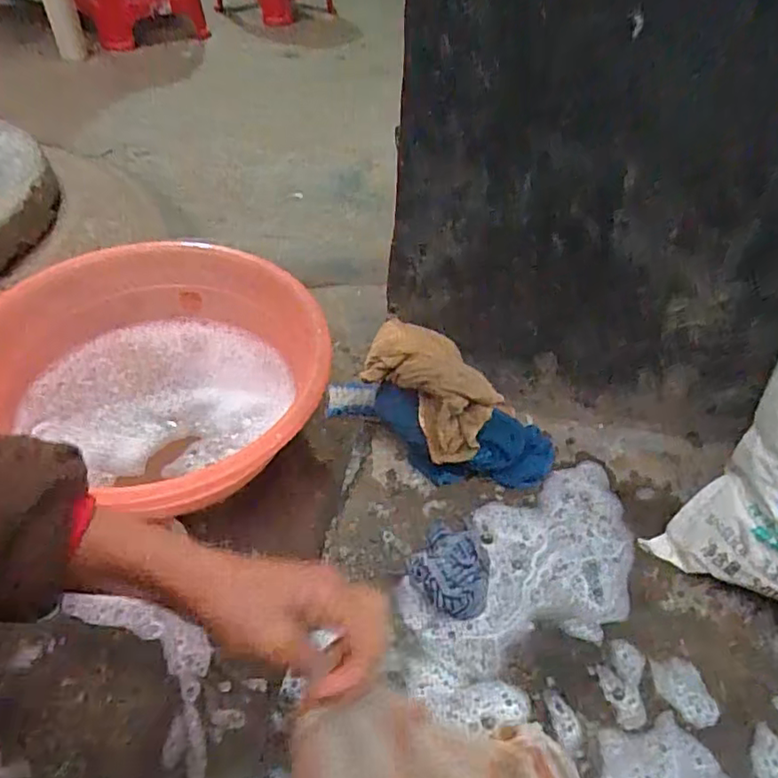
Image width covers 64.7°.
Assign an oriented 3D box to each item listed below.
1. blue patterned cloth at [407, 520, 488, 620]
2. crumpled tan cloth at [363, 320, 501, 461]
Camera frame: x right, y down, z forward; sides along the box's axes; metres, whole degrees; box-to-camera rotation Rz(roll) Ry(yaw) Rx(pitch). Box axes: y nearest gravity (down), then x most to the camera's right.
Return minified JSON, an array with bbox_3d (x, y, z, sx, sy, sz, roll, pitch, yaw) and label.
[{"bbox_3d":[0.057,0.155,0.549,0.072,0.040,0.085,16,44,12],"label":"blue patterned cloth"},{"bbox_3d":[0.036,-0.004,0.634,0.062,0.086,0.152,-31,53,-32],"label":"crumpled tan cloth"}]

